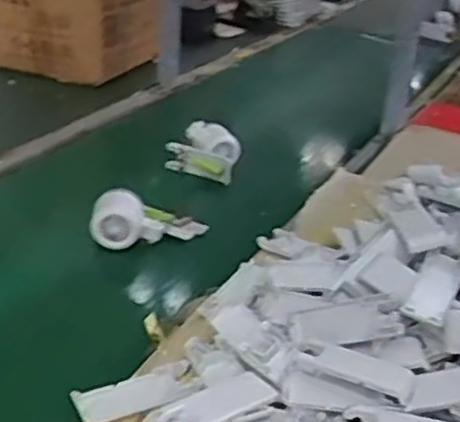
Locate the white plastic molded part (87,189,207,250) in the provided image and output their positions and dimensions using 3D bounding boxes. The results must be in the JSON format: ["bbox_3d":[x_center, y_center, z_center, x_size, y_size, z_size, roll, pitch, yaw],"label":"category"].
[{"bbox_3d":[-0.098,0.015,0.887,0.134,0.064,0.036,8,24,-27],"label":"white plastic molded part"}]

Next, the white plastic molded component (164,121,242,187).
[{"bbox_3d":[-0.041,-0.088,1.064,0.104,0.066,0.051,10,28,9],"label":"white plastic molded component"}]

